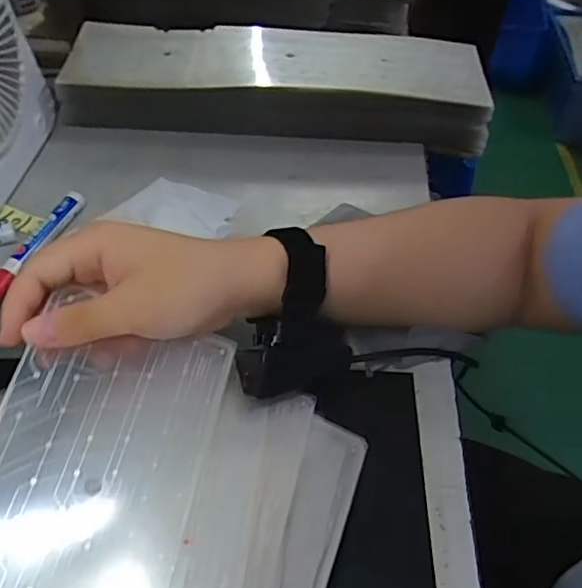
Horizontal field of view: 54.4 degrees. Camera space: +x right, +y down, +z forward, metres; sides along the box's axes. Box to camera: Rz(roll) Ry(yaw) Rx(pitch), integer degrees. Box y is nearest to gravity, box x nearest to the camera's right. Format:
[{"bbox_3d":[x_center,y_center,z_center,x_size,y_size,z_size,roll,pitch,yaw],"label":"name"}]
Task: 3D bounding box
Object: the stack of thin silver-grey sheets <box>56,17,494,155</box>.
[{"bbox_3d":[-0.015,-0.215,0.596,0.421,0.077,0.120,3,50,2],"label":"stack of thin silver-grey sheets"}]

